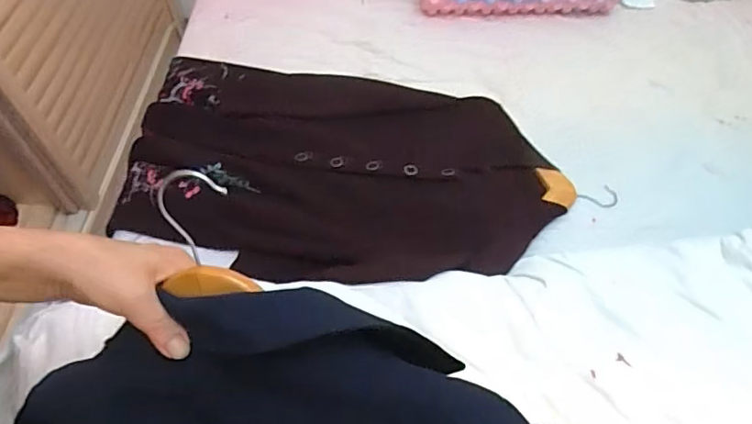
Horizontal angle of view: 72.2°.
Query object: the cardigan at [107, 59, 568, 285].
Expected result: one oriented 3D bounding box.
[{"bbox_3d":[-0.094,-0.085,0.930,0.785,0.059,0.472,12,55,8],"label":"cardigan"}]

